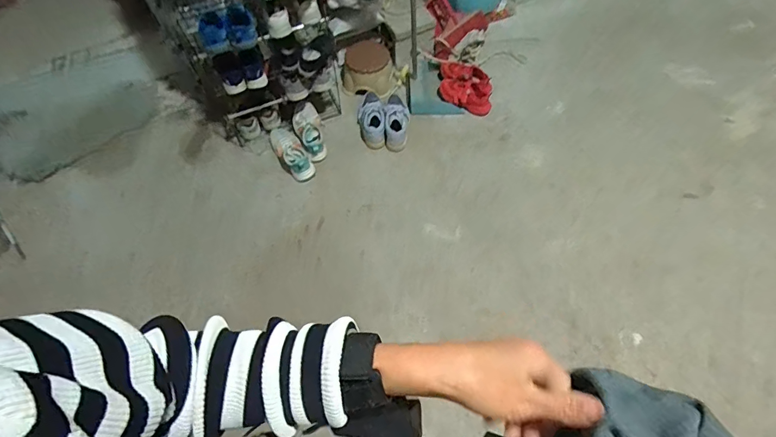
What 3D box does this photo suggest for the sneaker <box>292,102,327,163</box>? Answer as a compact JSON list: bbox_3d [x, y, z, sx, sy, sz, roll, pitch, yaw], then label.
[{"bbox_3d":[-0.309,-0.337,1.669,0.106,0.098,0.247,-18,62,-7],"label":"sneaker"}]

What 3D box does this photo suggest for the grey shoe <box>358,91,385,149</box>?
[{"bbox_3d":[-0.070,-0.409,1.702,0.104,0.085,0.274,-9,61,-2],"label":"grey shoe"}]

